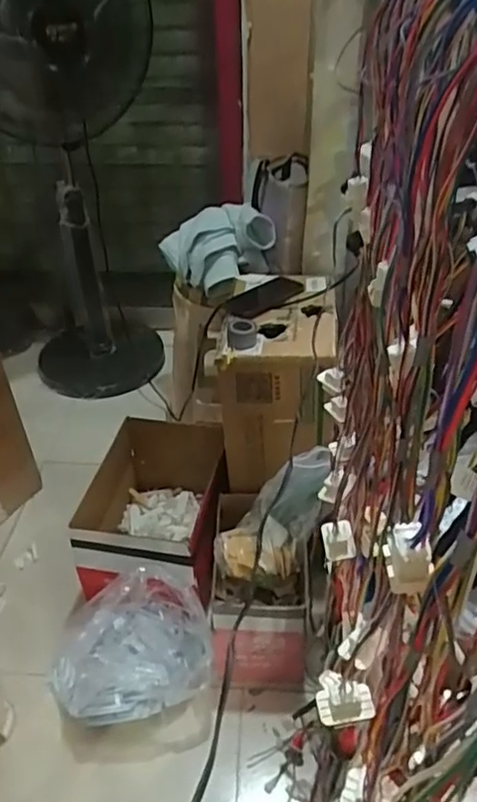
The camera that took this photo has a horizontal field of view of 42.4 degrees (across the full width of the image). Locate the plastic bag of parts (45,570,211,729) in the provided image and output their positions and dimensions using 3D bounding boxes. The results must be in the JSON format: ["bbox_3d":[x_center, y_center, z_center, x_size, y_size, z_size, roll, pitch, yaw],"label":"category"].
[{"bbox_3d":[-0.207,0.465,1.160,0.306,0.190,0.192,-7,39,-6],"label":"plastic bag of parts"}]

